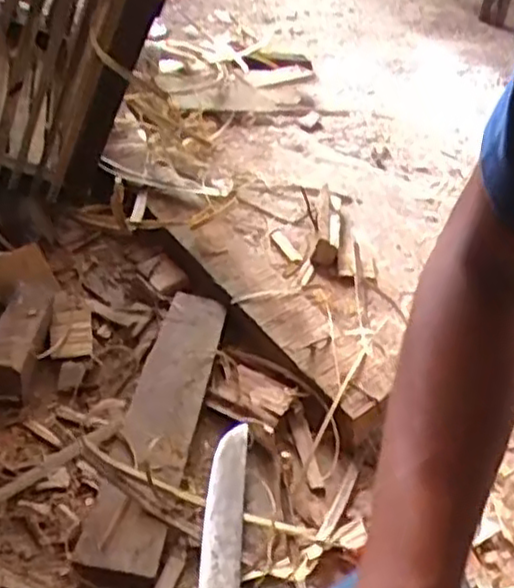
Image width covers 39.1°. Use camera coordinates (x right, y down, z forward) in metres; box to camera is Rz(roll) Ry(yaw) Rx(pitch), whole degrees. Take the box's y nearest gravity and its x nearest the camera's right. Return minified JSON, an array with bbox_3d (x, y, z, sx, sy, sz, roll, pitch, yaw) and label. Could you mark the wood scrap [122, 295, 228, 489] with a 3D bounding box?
[{"bbox_3d":[-0.077,0.082,0.694,0.062,0.021,0.218,26,41,-9],"label":"wood scrap"}]

